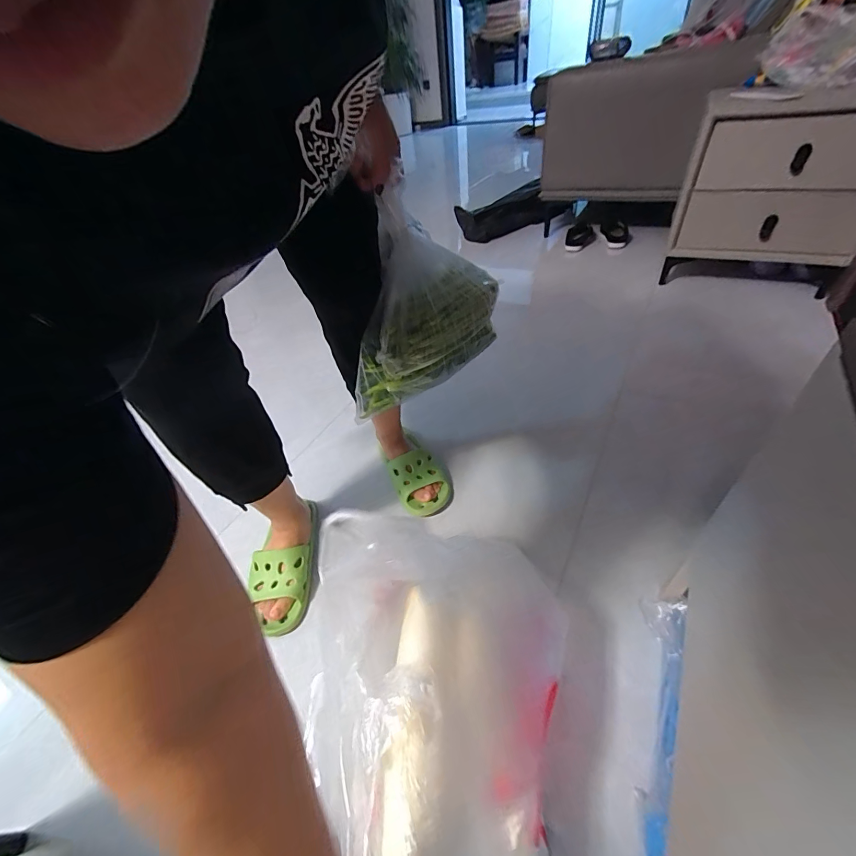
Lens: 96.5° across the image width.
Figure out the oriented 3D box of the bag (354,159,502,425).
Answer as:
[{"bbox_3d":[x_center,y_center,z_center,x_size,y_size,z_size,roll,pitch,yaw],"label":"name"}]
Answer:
[{"bbox_3d":[-0.006,-0.172,0.545,0.143,0.246,0.214,15,51,20],"label":"bag"}]

